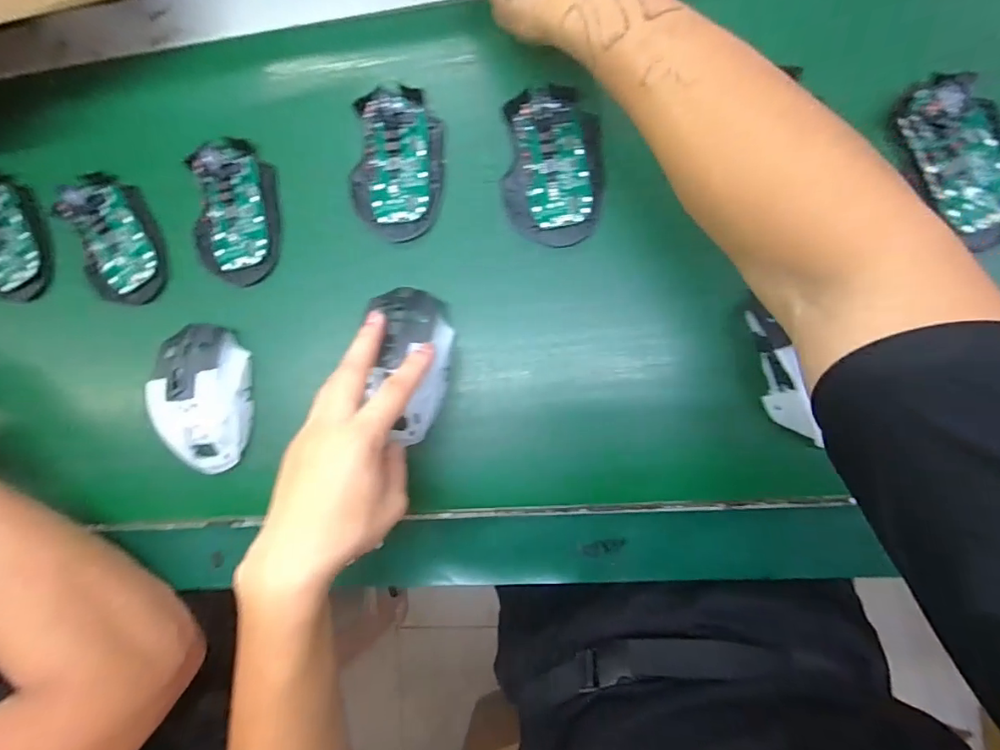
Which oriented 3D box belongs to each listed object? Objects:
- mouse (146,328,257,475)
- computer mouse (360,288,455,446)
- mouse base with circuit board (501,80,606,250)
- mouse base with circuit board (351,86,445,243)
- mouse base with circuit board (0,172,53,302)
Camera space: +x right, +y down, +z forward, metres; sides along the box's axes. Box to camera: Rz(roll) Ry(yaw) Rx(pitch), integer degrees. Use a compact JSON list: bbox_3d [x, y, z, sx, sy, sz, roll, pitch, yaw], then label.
[{"bbox_3d":[-0.234,0.018,0.392,0.065,0.036,0.116,-2,89,7],"label":"mouse"},{"bbox_3d":[-0.066,-0.007,0.366,0.060,0.041,0.113,-5,92,7],"label":"computer mouse"},{"bbox_3d":[0.039,-0.154,0.364,0.071,0.025,0.112,1,90,7],"label":"mouse base with circuit board"},{"bbox_3d":[-0.080,-0.165,0.383,0.070,0.020,0.114,2,90,7],"label":"mouse base with circuit board"},{"bbox_3d":[-0.429,-0.122,0.430,0.072,0.017,0.115,-16,88,6],"label":"mouse base with circuit board"}]

